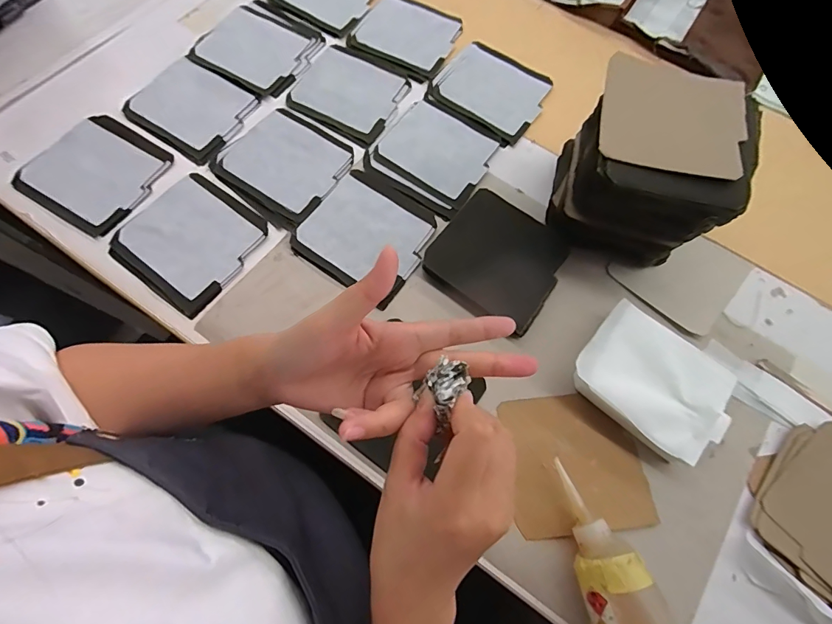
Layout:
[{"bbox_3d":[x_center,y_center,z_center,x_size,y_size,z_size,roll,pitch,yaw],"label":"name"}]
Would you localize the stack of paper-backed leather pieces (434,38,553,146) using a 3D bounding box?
[{"bbox_3d":[0.108,-0.310,0.568,0.144,0.008,0.124,37,75,11],"label":"stack of paper-backed leather pieces"}]

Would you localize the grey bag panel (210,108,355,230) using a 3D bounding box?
[{"bbox_3d":[-0.162,-0.186,0.509,0.142,0.007,0.134,36,74,11],"label":"grey bag panel"}]

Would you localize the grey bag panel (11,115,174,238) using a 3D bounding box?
[{"bbox_3d":[-0.377,-0.167,0.485,0.134,0.009,0.133,30,73,9],"label":"grey bag panel"}]

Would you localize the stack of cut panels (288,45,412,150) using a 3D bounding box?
[{"bbox_3d":[-0.090,-0.298,0.555,0.143,0.005,0.125,31,74,9],"label":"stack of cut panels"}]

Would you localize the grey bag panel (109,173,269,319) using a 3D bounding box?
[{"bbox_3d":[-0.251,-0.083,0.461,0.136,0.010,0.134,36,74,10],"label":"grey bag panel"}]

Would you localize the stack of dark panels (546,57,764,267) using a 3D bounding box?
[{"bbox_3d":[0.237,-0.145,0.438,0.144,0.136,0.138,13,72,4],"label":"stack of dark panels"}]

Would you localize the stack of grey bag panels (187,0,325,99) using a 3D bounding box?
[{"bbox_3d":[-0.217,-0.369,0.572,0.141,0.010,0.137,31,74,9],"label":"stack of grey bag panels"}]

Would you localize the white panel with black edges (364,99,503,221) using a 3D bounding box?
[{"bbox_3d":[0.023,-0.203,0.525,0.138,0.006,0.140,35,74,10],"label":"white panel with black edges"}]

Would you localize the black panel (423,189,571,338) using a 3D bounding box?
[{"bbox_3d":[0.095,-0.061,0.472,0.138,0.020,0.131,34,74,10],"label":"black panel"}]

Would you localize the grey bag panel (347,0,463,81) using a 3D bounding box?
[{"bbox_3d":[-0.012,-0.401,0.593,0.135,0.006,0.129,29,73,8],"label":"grey bag panel"}]

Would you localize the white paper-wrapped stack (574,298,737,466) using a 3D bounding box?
[{"bbox_3d":[0.240,0.070,0.421,0.142,0.036,0.107,38,75,11],"label":"white paper-wrapped stack"}]

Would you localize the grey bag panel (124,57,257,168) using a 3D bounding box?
[{"bbox_3d":[-0.287,-0.265,0.528,0.139,0.005,0.120,36,74,11],"label":"grey bag panel"}]

